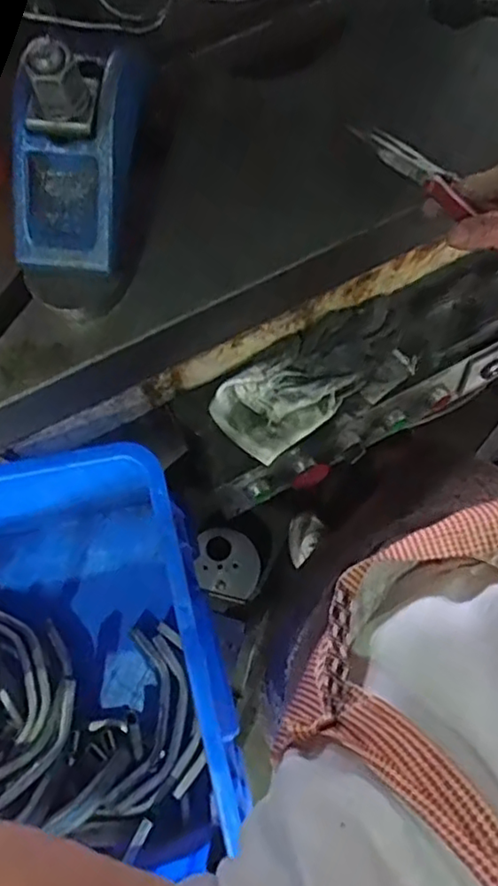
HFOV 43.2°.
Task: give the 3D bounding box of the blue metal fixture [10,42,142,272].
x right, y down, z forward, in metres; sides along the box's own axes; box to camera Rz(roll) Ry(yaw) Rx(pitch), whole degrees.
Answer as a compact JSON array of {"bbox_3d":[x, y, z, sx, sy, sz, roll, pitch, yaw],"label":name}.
[{"bbox_3d":[-0.112,-0.196,0.395,0.072,0.084,0.150,7,75,3],"label":"blue metal fixture"}]

